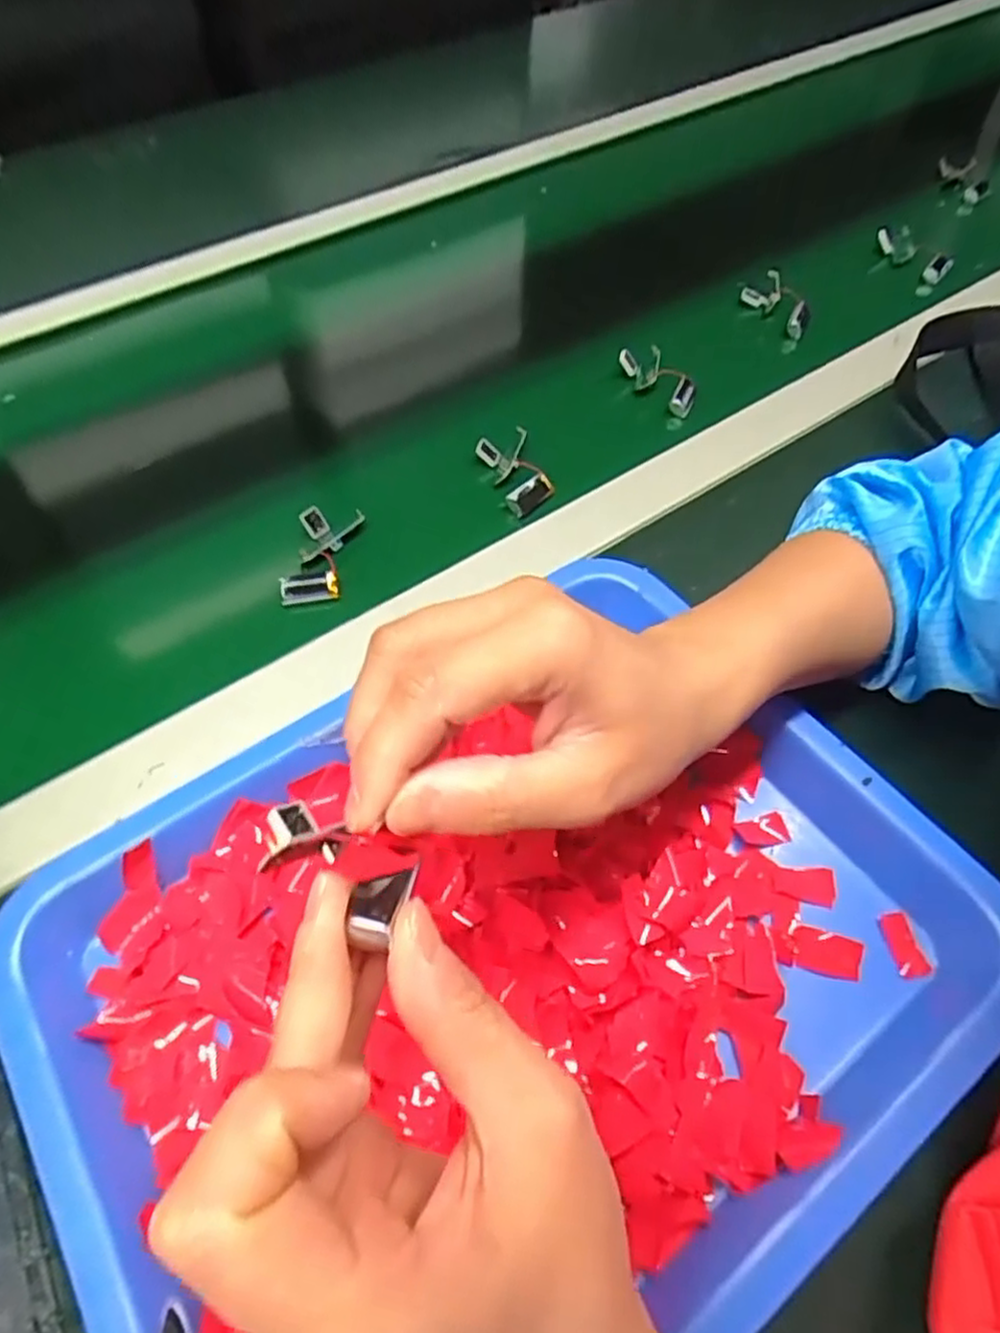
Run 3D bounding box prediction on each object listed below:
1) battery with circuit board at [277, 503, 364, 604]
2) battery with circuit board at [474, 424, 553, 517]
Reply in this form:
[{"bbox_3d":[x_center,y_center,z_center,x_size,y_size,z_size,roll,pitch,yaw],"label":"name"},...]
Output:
[{"bbox_3d":[-0.104,-0.066,0.417,0.034,0.020,0.067,8,56,7],"label":"battery with circuit board"},{"bbox_3d":[0.011,-0.126,0.458,0.035,0.022,0.064,-21,57,-12],"label":"battery with circuit board"}]

